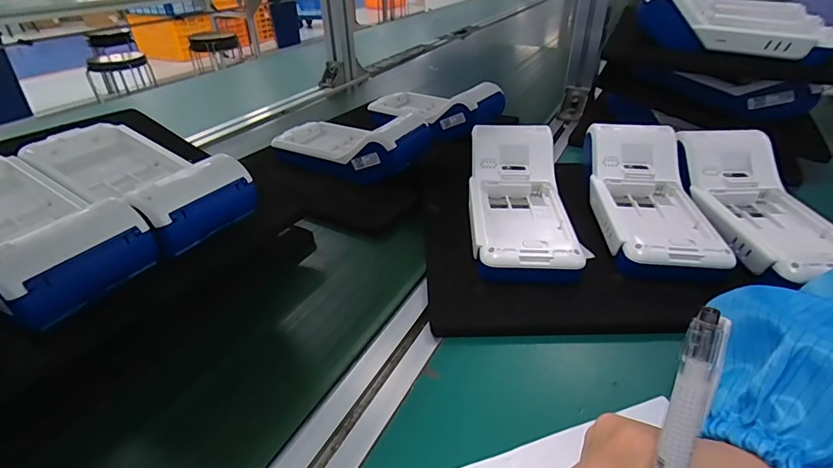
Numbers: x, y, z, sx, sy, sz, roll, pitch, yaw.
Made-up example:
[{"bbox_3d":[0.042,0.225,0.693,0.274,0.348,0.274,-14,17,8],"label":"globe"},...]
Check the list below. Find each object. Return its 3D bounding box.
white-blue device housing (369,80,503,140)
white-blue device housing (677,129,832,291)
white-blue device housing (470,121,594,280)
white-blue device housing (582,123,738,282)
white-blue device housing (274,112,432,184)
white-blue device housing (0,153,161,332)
[{"bbox_3d":[0.026,-0.185,0.617,0.194,0.054,0.089,21,40,30],"label":"white-blue device housing"},{"bbox_3d":[0.291,-0.031,0.368,0.091,0.049,0.174,0,34,3],"label":"white-blue device housing"},{"bbox_3d":[0.091,-0.032,0.382,0.088,0.060,0.180,2,34,6],"label":"white-blue device housing"},{"bbox_3d":[0.202,-0.037,0.380,0.084,0.051,0.181,3,34,8],"label":"white-blue device housing"},{"bbox_3d":[-0.080,-0.112,0.518,0.191,0.059,0.093,19,39,28],"label":"white-blue device housing"},{"bbox_3d":[-0.262,-0.003,0.289,0.194,0.046,0.083,18,38,26],"label":"white-blue device housing"}]

